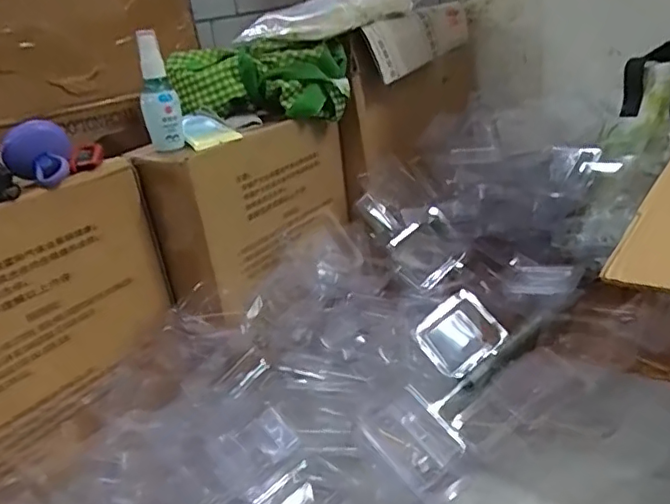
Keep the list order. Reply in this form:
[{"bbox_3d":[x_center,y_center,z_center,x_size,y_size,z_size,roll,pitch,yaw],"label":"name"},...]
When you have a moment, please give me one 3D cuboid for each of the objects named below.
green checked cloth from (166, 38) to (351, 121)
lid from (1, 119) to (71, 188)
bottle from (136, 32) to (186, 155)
[{"bbox_3d":[-0.091,-0.207,0.716,0.209,0.088,0.061,-4,23,9],"label":"green checked cloth"},{"bbox_3d":[-0.267,-0.089,0.522,0.053,0.055,0.033,-16,24,-20],"label":"lid"},{"bbox_3d":[-0.183,-0.165,0.601,0.038,0.117,0.029,-14,23,-15],"label":"bottle"}]

